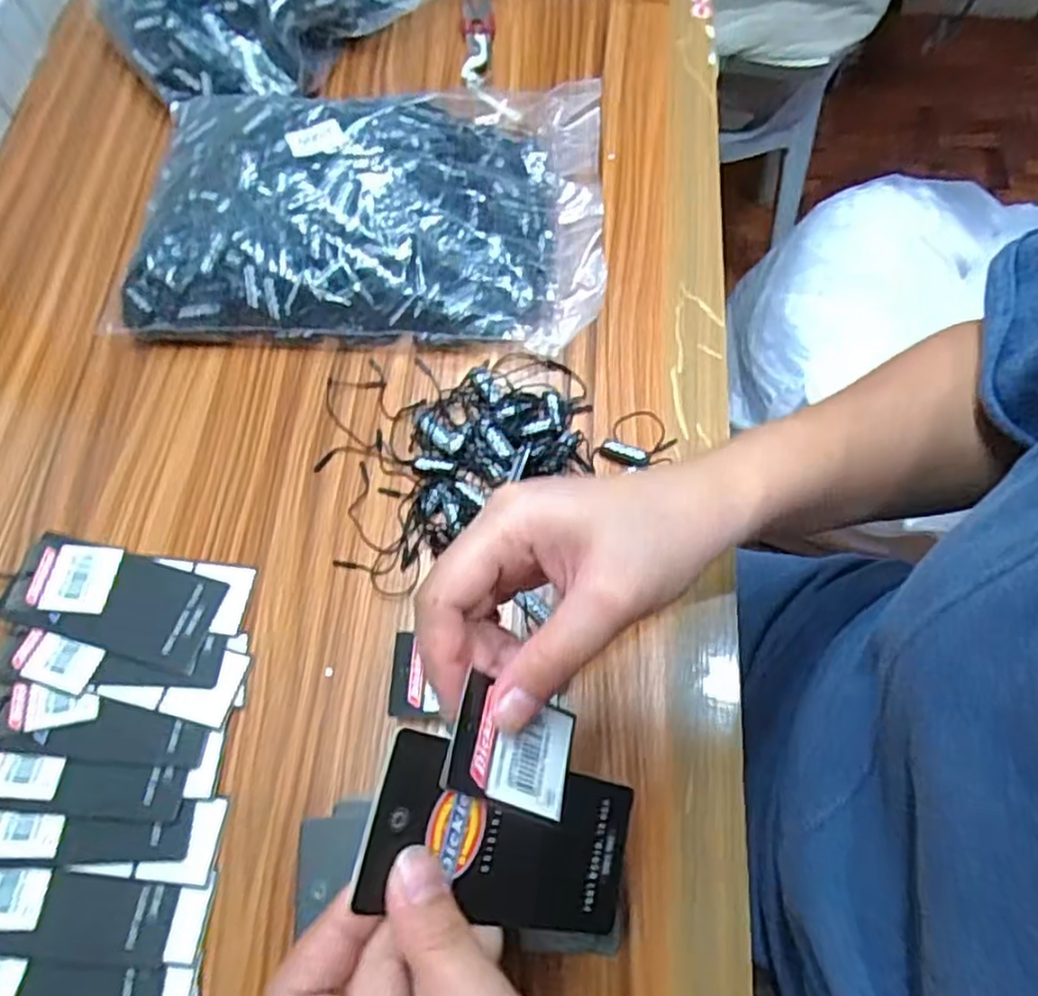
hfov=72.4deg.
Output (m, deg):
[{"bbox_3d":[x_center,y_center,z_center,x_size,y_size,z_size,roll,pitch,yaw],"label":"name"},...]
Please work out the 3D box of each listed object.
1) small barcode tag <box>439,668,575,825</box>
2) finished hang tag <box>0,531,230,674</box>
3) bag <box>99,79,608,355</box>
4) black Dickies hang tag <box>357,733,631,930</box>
[{"bbox_3d":[-0.001,0.082,0.232,0.048,0.004,0.036,32,52,-29],"label":"small barcode tag"},{"bbox_3d":[-0.205,0.050,0.356,0.107,0.004,0.048,14,68,8],"label":"finished hang tag"},{"bbox_3d":[-0.085,-0.181,0.422,0.266,0.052,0.177,1,67,3],"label":"bag"},{"bbox_3d":[-0.001,0.110,0.227,0.107,0.005,0.048,28,67,-33],"label":"black Dickies hang tag"}]

